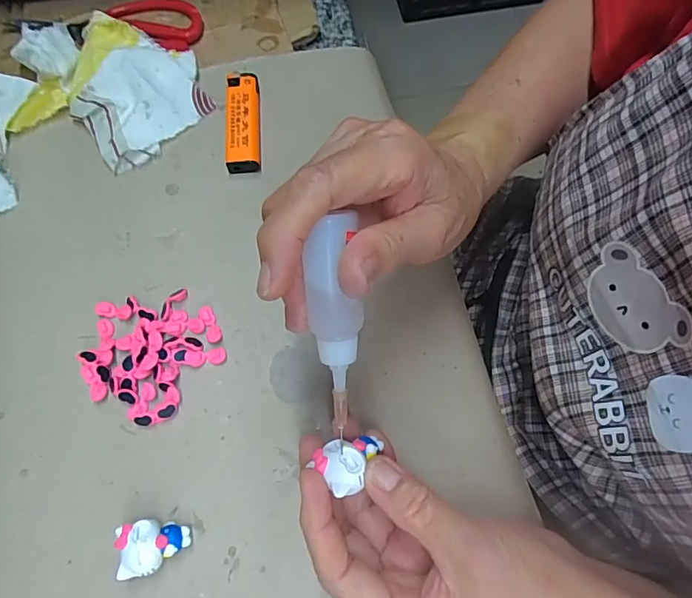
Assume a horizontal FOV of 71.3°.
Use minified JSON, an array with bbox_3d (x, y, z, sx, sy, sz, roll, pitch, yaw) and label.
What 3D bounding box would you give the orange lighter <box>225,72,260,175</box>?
[{"bbox_3d":[-0.076,-0.130,0.354,0.025,0.016,0.082,-5,66,-1],"label":"orange lighter"}]

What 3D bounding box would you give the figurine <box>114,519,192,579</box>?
[{"bbox_3d":[-0.099,0.127,0.251,0.034,0.020,0.025,-15,67,-6],"label":"figurine"}]

